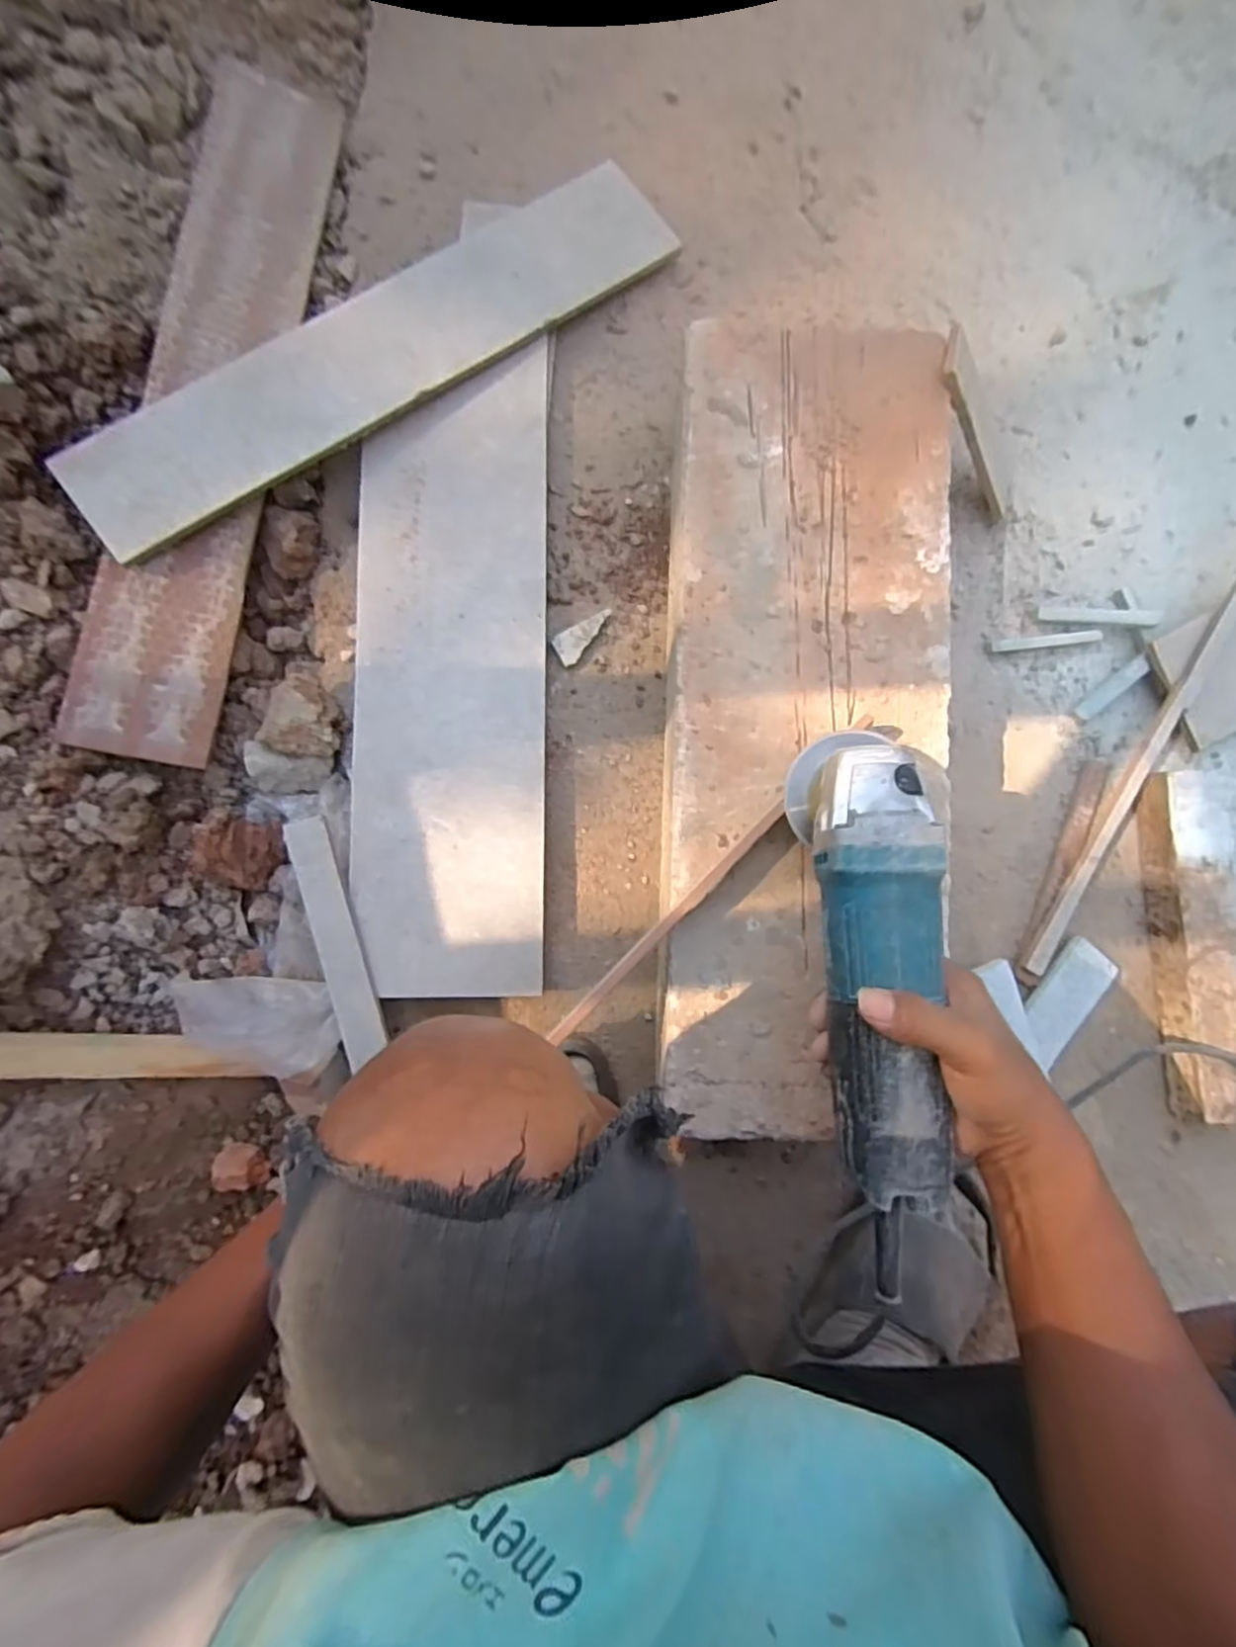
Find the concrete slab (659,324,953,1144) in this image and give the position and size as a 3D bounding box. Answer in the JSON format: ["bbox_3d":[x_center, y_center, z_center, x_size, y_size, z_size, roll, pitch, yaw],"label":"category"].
[{"bbox_3d":[0.137,-0.077,0.479,0.200,0.028,0.580,2,85,1],"label":"concrete slab"}]

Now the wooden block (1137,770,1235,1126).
[{"bbox_3d":[0.480,0.099,0.547,0.056,0.040,0.277,-4,84,-3],"label":"wooden block"}]

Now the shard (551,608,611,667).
[{"bbox_3d":[-0.027,-0.161,0.579,0.056,0.012,0.026,-28,86,-5],"label":"shard"}]

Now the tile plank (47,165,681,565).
[{"bbox_3d":[-0.191,-0.394,0.554,0.532,0.019,0.100,-37,95,-10],"label":"tile plank"}]

